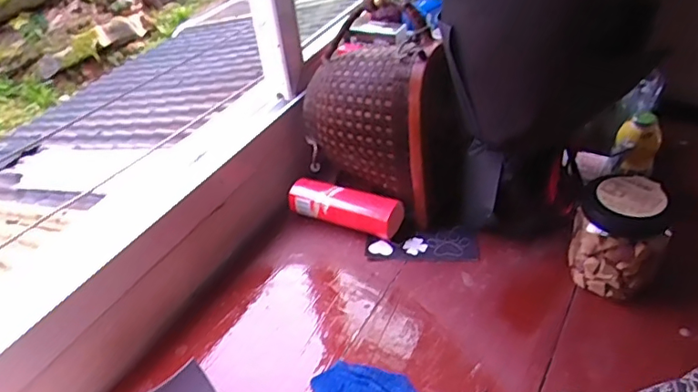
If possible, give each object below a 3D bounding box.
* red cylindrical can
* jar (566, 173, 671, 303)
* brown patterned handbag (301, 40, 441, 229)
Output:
[{"bbox_3d":[-0.004,0.020,0.747,0.158,0.047,0.048,14,42,23],"label":"red cylindrical can"},{"bbox_3d":[0.305,0.042,0.622,0.093,0.122,0.093,-3,38,3],"label":"jar"},{"bbox_3d":[0.028,-0.097,0.714,0.205,0.203,0.070,23,46,32],"label":"brown patterned handbag"}]

